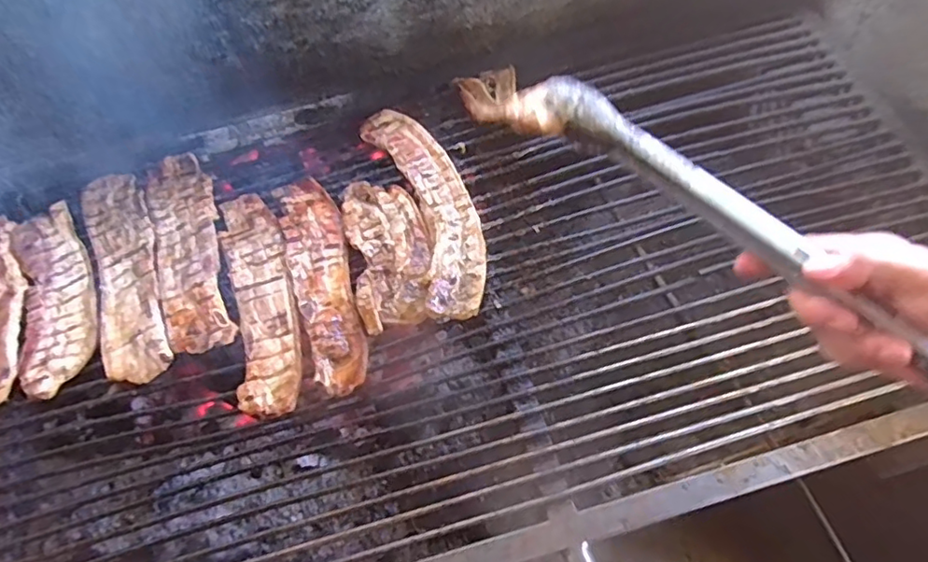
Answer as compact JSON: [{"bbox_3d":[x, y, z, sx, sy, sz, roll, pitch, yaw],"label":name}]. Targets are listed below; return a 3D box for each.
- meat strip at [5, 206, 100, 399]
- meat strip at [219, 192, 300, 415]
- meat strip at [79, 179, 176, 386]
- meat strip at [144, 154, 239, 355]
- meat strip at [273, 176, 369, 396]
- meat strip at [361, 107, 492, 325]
[{"bbox_3d":[-0.444,0.014,0.637,0.076,0.011,0.224,-20,63,-8],"label":"meat strip"},{"bbox_3d":[-0.218,0.013,0.633,0.067,0.012,0.266,-16,63,-5],"label":"meat strip"},{"bbox_3d":[-0.375,-0.011,0.650,0.070,0.008,0.271,-23,64,-9],"label":"meat strip"},{"bbox_3d":[-0.309,-0.037,0.660,0.074,0.009,0.261,-20,63,-8],"label":"meat strip"},{"bbox_3d":[-0.153,-0.005,0.631,0.065,0.012,0.264,-16,63,-6],"label":"meat strip"},{"bbox_3d":[-0.039,-0.089,0.666,0.087,0.013,0.287,-21,63,-8],"label":"meat strip"}]

